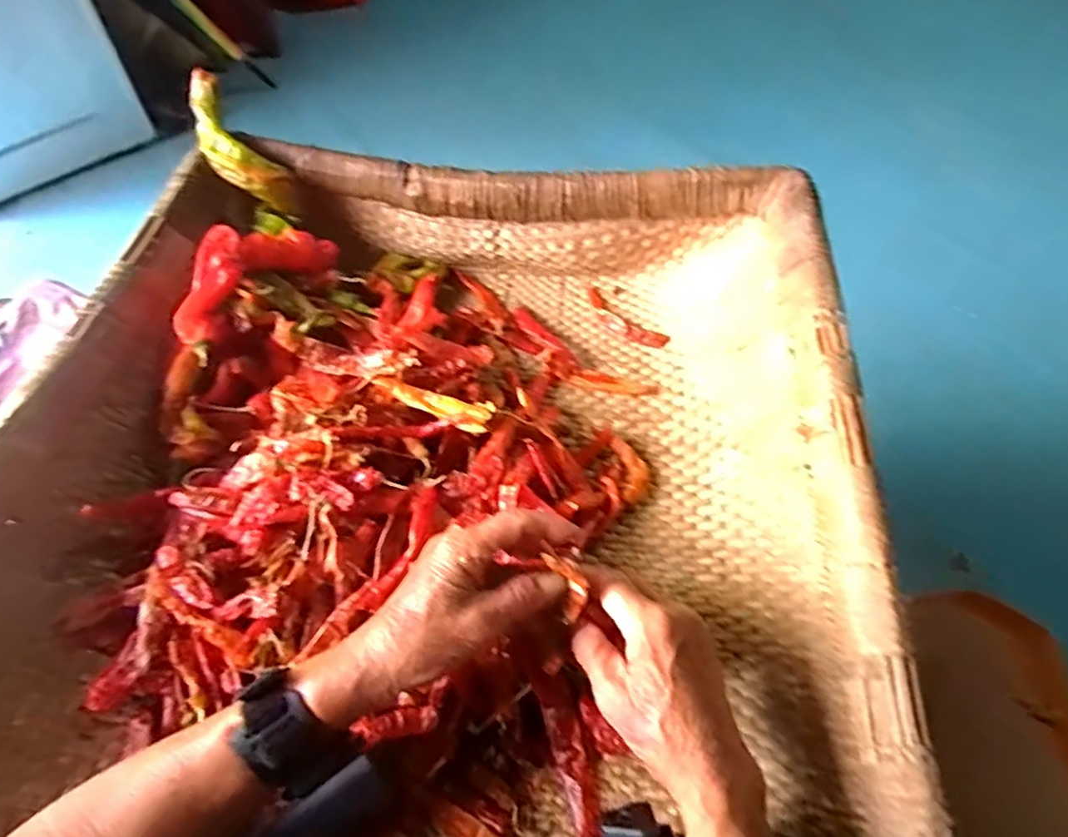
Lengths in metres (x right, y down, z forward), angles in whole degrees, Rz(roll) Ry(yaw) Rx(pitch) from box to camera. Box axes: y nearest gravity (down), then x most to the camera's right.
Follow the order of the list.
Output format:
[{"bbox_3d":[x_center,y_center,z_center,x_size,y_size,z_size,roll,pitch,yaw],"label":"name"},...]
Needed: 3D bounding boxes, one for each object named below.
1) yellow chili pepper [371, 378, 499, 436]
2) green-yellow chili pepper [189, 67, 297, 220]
[{"bbox_3d":[-0.080,-0.012,0.477,0.099,0.024,0.024,22,59,9],"label":"yellow chili pepper"},{"bbox_3d":[-0.270,-0.242,0.568,0.051,0.028,0.132,-40,99,-25],"label":"green-yellow chili pepper"}]

